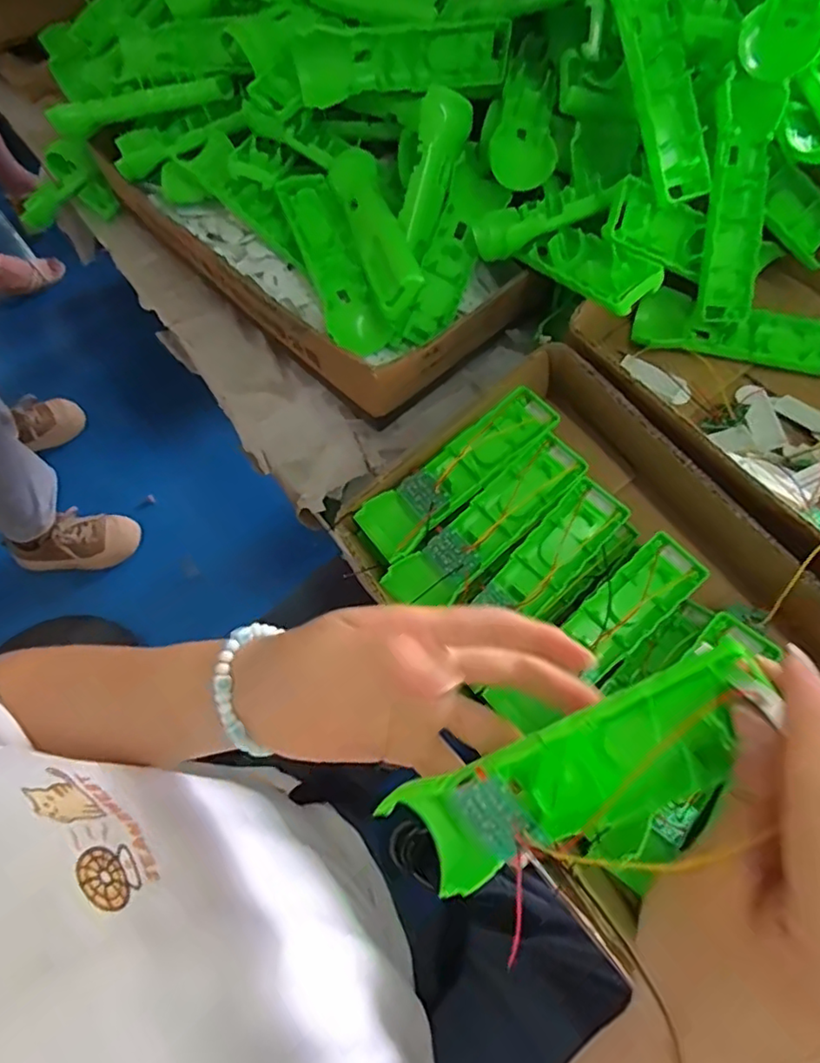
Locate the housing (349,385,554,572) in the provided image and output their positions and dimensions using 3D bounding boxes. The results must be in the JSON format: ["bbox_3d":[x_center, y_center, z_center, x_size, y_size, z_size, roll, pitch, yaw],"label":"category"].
[{"bbox_3d":[0.034,-0.042,0.442,0.166,0.020,0.046,-39,72,-2],"label":"housing"}]

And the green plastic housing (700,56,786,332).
[{"bbox_3d":[0.235,-0.233,0.433,0.045,0.019,0.155,-1,106,-1],"label":"green plastic housing"}]

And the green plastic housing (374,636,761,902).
[{"bbox_3d":[0.059,0.092,0.228,0.155,0.029,0.045,-39,68,23],"label":"green plastic housing"}]

